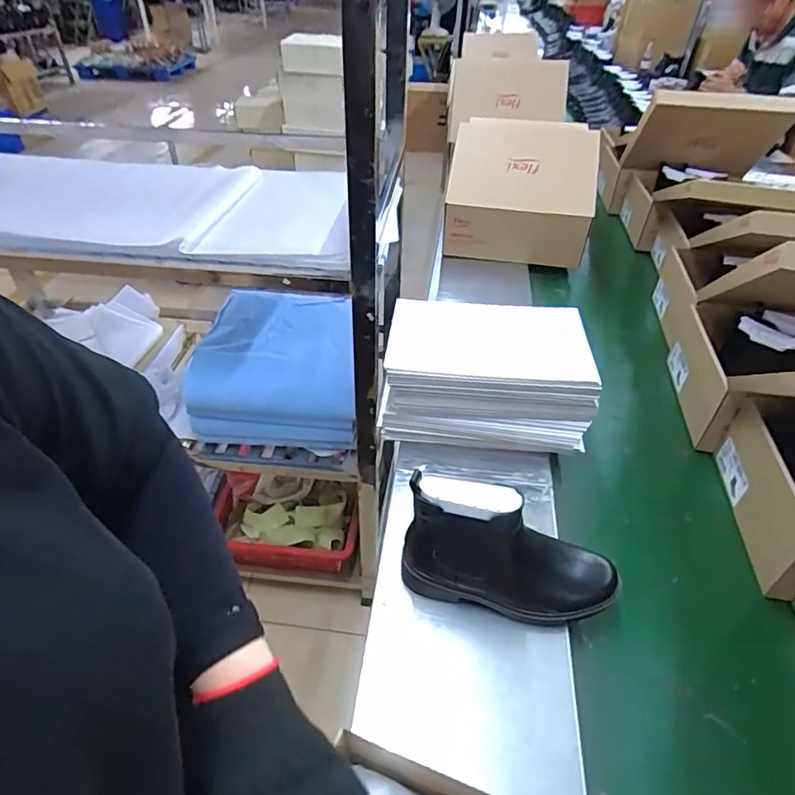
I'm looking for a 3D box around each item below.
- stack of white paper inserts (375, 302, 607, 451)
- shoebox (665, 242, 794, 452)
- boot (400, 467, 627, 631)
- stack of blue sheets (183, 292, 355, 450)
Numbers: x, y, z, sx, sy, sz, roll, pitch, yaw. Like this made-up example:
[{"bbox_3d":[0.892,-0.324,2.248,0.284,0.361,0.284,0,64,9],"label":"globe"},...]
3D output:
[{"bbox_3d":[0.142,-0.035,0.851,0.317,0.153,0.219,6,42,5],"label":"stack of white paper inserts"},{"bbox_3d":[0.700,-0.126,0.853,0.349,0.309,0.255,11,42,10],"label":"shoebox"},{"bbox_3d":[0.133,0.176,0.584,0.247,0.168,0.082,6,42,5],"label":"boot"},{"bbox_3d":[-0.241,-0.056,1.115,0.331,0.184,0.271,5,42,4],"label":"stack of blue sheets"}]

